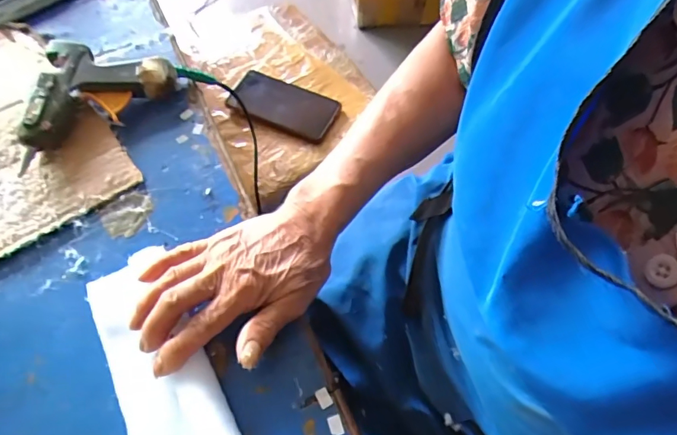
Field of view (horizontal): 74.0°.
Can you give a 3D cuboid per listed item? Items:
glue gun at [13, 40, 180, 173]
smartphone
[{"bbox_3d":[-0.236,-0.117,0.409,0.153,0.034,0.092,-40,69,-19],"label":"glue gun"},{"bbox_3d":[-0.087,-0.176,0.693,0.170,0.015,0.084,23,64,11],"label":"smartphone"}]

